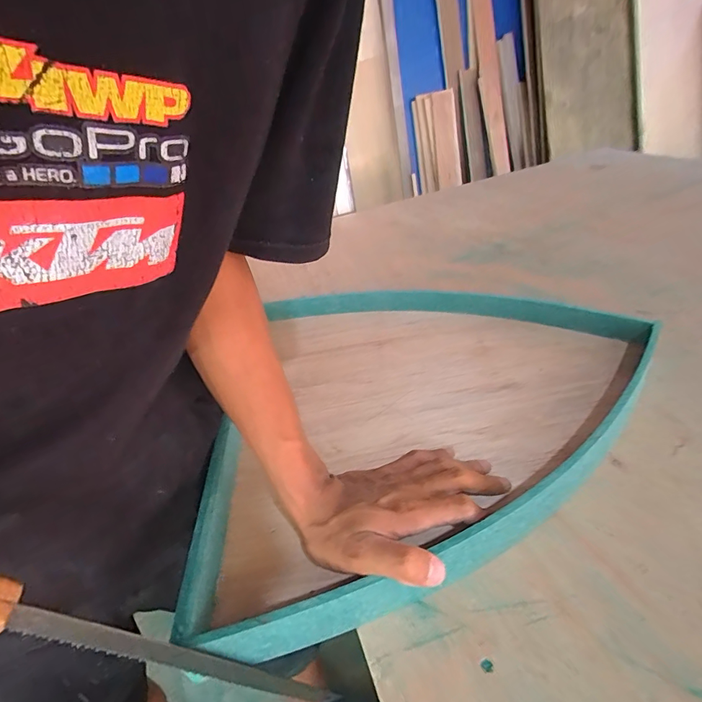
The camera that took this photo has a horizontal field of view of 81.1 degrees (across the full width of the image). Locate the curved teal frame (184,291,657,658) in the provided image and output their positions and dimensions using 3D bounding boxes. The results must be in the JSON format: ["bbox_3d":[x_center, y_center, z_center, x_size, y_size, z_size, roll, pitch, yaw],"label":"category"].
[{"bbox_3d":[0.093,0.041,0.454,0.445,0.068,0.497,-3,35,6],"label":"curved teal frame"}]

